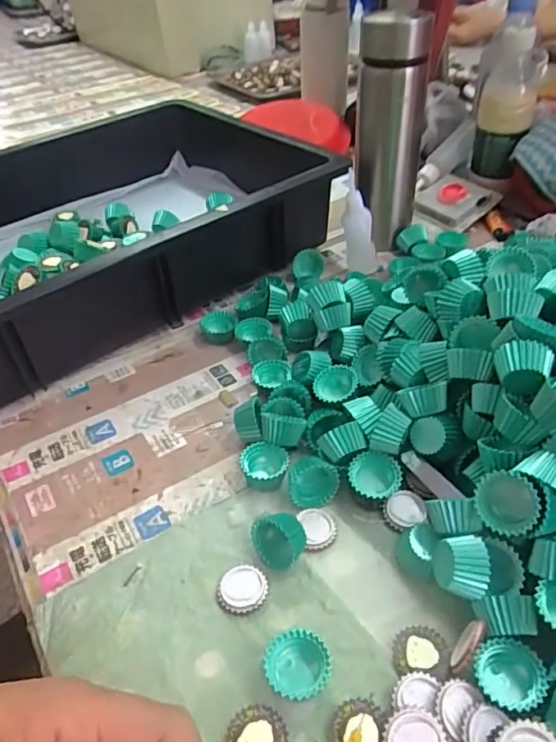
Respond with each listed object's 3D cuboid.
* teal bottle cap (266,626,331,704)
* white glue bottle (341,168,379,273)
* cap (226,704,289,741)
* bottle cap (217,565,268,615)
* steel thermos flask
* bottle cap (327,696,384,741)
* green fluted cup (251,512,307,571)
[{"bbox_3d":[0.010,0.147,0.277,0.030,0.016,0.030,-3,41,2],"label":"teal bottle cap"},{"bbox_3d":[0.082,-0.144,0.550,0.032,0.090,0.036,1,42,7],"label":"white glue bottle"},{"bbox_3d":[-0.010,0.170,0.258,0.028,0.007,0.028,-3,41,2],"label":"cap"},{"bbox_3d":[-0.020,0.123,0.314,0.028,0.006,0.027,-3,41,2],"label":"bottle cap"},{"bbox_3d":[0.105,-0.216,0.526,0.058,0.203,0.055,5,42,10],"label":"steel thermos flask"},{"bbox_3d":[0.036,0.168,0.258,0.025,0.008,0.029,-1,42,5],"label":"bottle cap"},{"bbox_3d":[0.001,0.100,0.325,0.030,0.024,0.023,-9,42,-5],"label":"green fluted cup"}]

